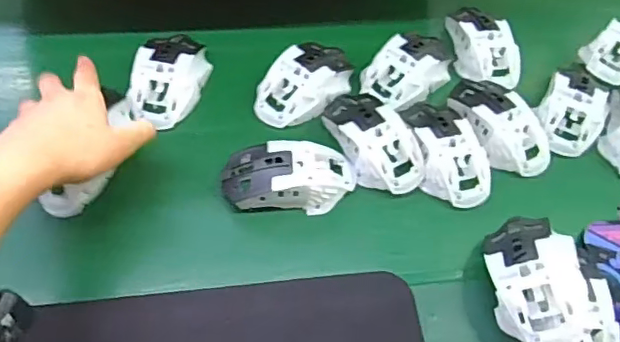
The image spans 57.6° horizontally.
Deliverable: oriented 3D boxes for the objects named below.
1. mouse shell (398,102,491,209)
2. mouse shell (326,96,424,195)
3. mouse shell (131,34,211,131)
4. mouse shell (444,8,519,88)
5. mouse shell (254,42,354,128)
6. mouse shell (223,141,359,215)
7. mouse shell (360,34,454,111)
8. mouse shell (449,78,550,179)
[{"bbox_3d":[0.128,-0.024,0.523,0.061,0.030,0.116,-7,56,-9],"label":"mouse shell"},{"bbox_3d":[0.062,-0.034,0.523,0.062,0.035,0.116,-18,59,-16],"label":"mouse shell"},{"bbox_3d":[-0.137,-0.095,0.557,0.060,0.035,0.114,11,55,3],"label":"mouse shell"},{"bbox_3d":[0.190,-0.130,0.612,0.065,0.043,0.101,0,56,-5],"label":"mouse shell"},{"bbox_3d":[-0.003,-0.090,0.563,0.064,0.032,0.113,38,61,20],"label":"mouse shell"},{"bbox_3d":[-0.018,0.003,0.496,0.114,0.034,0.056,3,55,-2],"label":"mouse shell"},{"bbox_3d":[0.107,-0.109,0.583,0.116,0.032,0.061,-37,66,-26],"label":"mouse shell"},{"bbox_3d":[0.189,-0.050,0.545,0.060,0.031,0.111,-21,60,-18],"label":"mouse shell"}]

